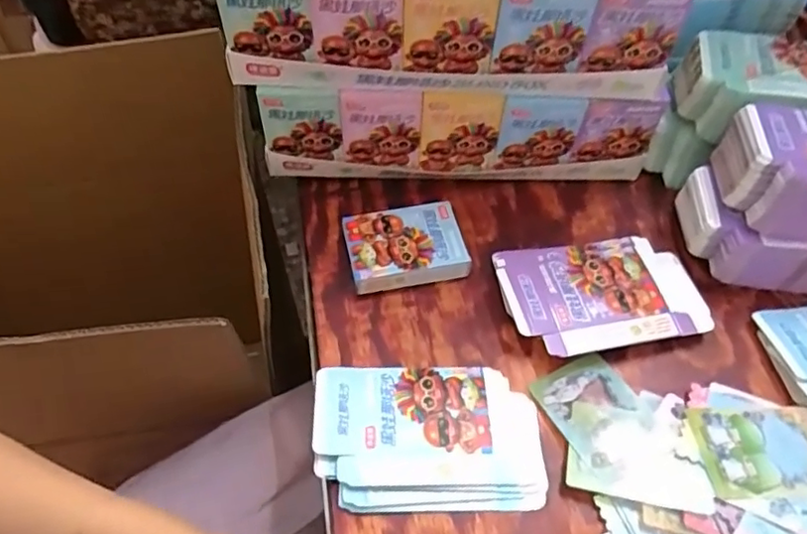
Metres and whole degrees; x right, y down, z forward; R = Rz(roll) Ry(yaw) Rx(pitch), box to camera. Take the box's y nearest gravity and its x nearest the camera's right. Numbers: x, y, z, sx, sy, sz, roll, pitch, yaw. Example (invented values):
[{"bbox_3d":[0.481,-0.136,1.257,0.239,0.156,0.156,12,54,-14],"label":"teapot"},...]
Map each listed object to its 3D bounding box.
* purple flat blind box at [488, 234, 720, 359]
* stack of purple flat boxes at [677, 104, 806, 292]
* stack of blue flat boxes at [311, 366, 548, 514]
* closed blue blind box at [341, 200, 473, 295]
[{"bbox_3d":[0.153,0.020,0.478,0.148,0.020,0.101,-9,55,-7],"label":"purple flat blind box"},{"bbox_3d":[0.313,-0.053,0.470,0.162,0.095,0.107,1,54,1],"label":"stack of purple flat boxes"},{"bbox_3d":[0.016,0.113,0.414,0.150,0.015,0.097,-1,54,-1],"label":"stack of blue flat boxes"},{"bbox_3d":[0.001,-0.017,0.502,0.093,0.024,0.067,-11,55,-8],"label":"closed blue blind box"}]

